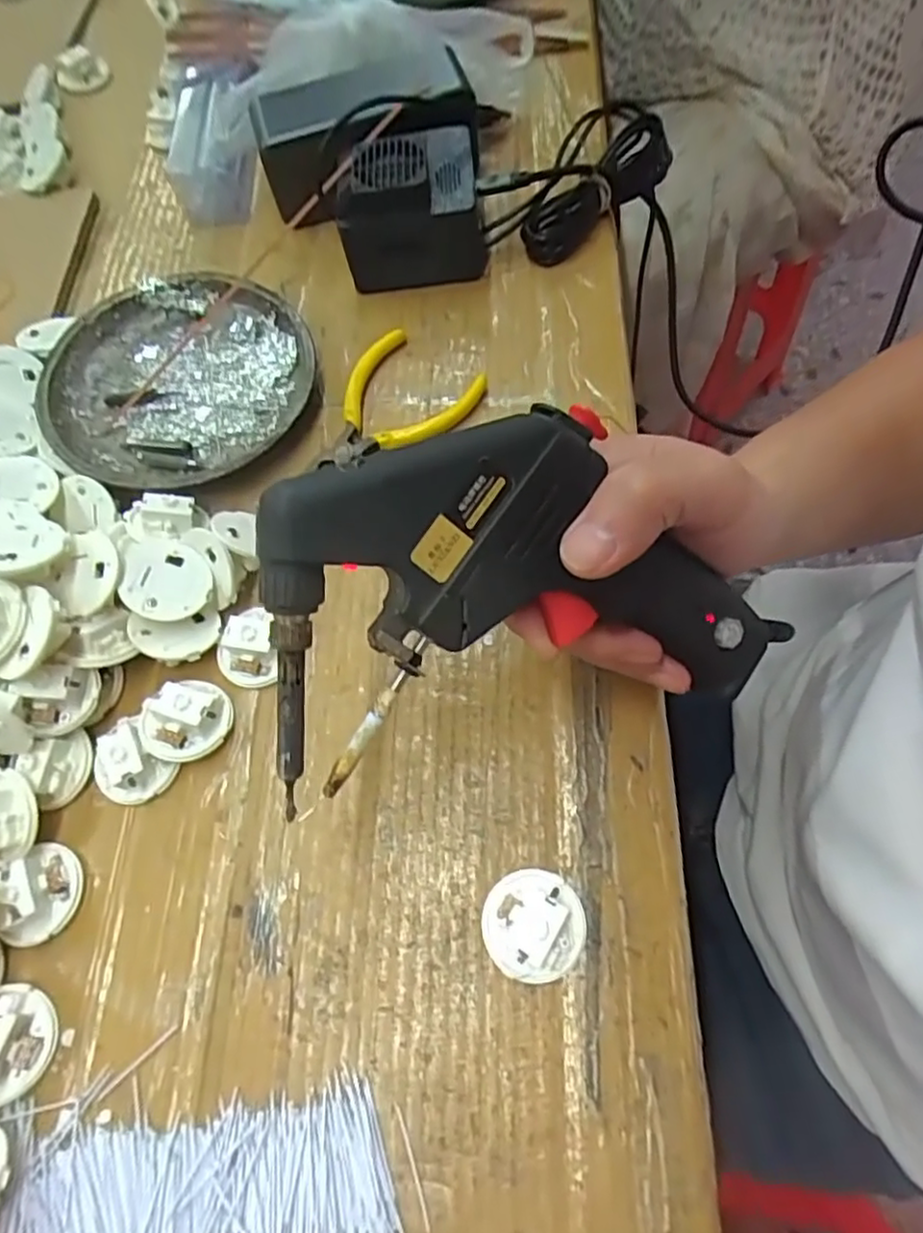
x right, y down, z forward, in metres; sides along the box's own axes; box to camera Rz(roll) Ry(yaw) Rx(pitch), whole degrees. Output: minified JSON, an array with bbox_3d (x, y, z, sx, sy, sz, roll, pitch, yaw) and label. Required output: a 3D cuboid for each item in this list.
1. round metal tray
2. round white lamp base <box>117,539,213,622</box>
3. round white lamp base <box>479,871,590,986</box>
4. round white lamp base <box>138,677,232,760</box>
[{"bbox_3d":[-0.153,-0.128,0.365,0.139,0.030,0.133,-2,66,4],"label":"round metal tray"},{"bbox_3d":[-0.134,-0.015,0.305,0.037,0.012,0.037,8,67,-19],"label":"round white lamp base"},{"bbox_3d":[0.028,0.116,0.252,0.037,0.018,0.038,3,66,6],"label":"round white lamp base"},{"bbox_3d":[-0.120,0.044,0.290,0.035,0.011,0.037,1,65,-3],"label":"round white lamp base"}]

